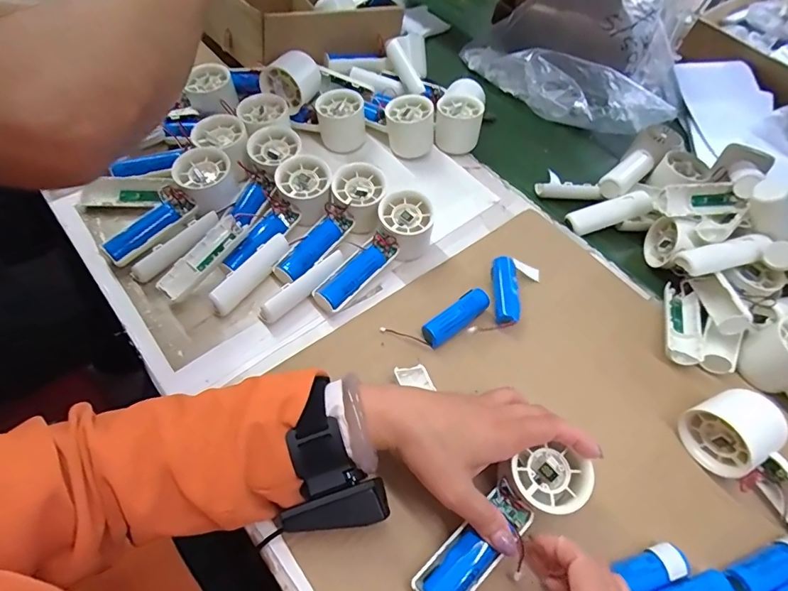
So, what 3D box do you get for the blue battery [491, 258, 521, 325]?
[{"bbox_3d":[0.111,-0.003,0.453,0.026,0.024,0.073,6,56,-2],"label":"blue battery"}]

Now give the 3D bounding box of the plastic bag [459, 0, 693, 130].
[{"bbox_3d":[0.301,-0.366,0.644,0.304,0.156,0.244,-13,58,-14],"label":"plastic bag"}]

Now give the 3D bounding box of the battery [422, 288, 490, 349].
[{"bbox_3d":[0.060,0.021,0.435,0.075,0.020,0.022,-31,65,-24],"label":"battery"}]

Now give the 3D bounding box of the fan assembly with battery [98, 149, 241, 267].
[{"bbox_3d":[-0.229,-0.091,0.465,0.059,0.041,0.148,37,75,21],"label":"fan assembly with battery"}]

